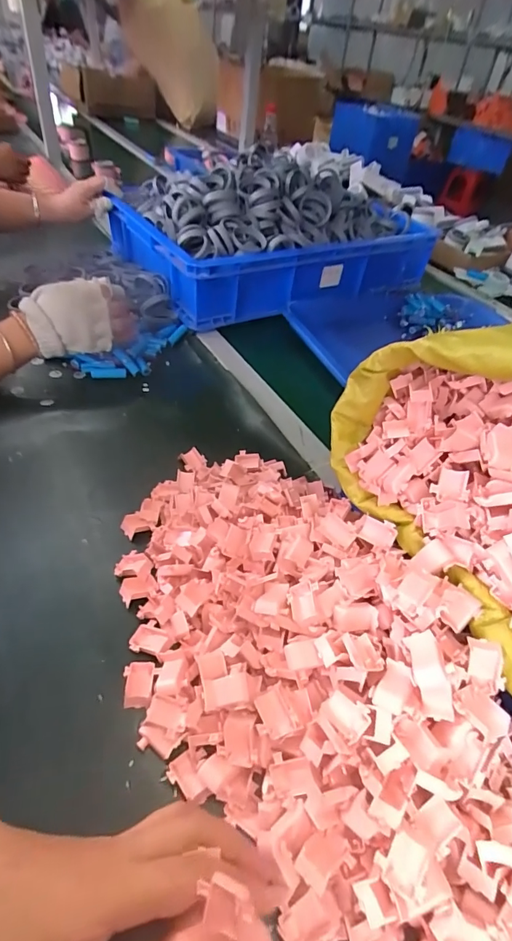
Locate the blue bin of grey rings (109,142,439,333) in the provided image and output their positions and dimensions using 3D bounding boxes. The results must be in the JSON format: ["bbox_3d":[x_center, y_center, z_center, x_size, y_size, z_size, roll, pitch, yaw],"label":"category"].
[{"bbox_3d":[0.042,-0.517,0.946,0.583,0.201,0.427,-20,49,-23],"label":"blue bin of grey rings"}]

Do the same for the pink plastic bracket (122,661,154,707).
[{"bbox_3d":[-0.096,0.174,0.361,0.023,0.005,0.034,1,45,-8],"label":"pink plastic bracket"}]

